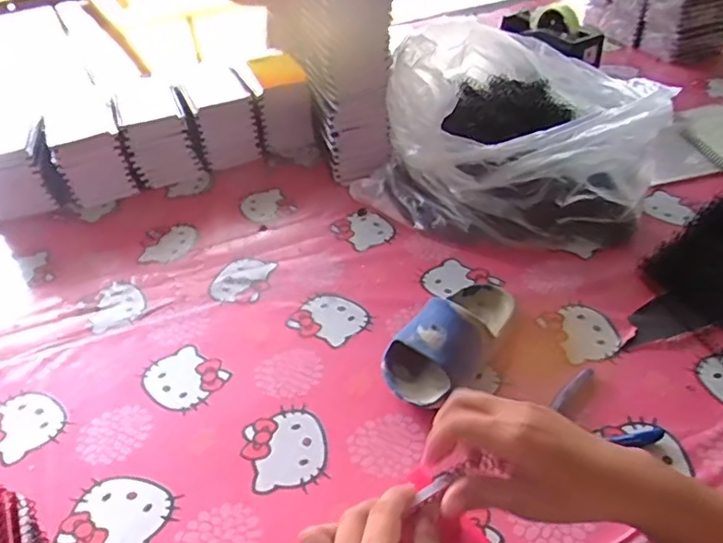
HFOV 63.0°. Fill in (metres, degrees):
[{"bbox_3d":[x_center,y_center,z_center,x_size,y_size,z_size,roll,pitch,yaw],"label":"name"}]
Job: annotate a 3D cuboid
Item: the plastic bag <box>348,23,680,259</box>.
[{"bbox_3d":[0.209,-0.188,0.785,0.340,0.168,0.332,19,45,26],"label":"plastic bag"}]

